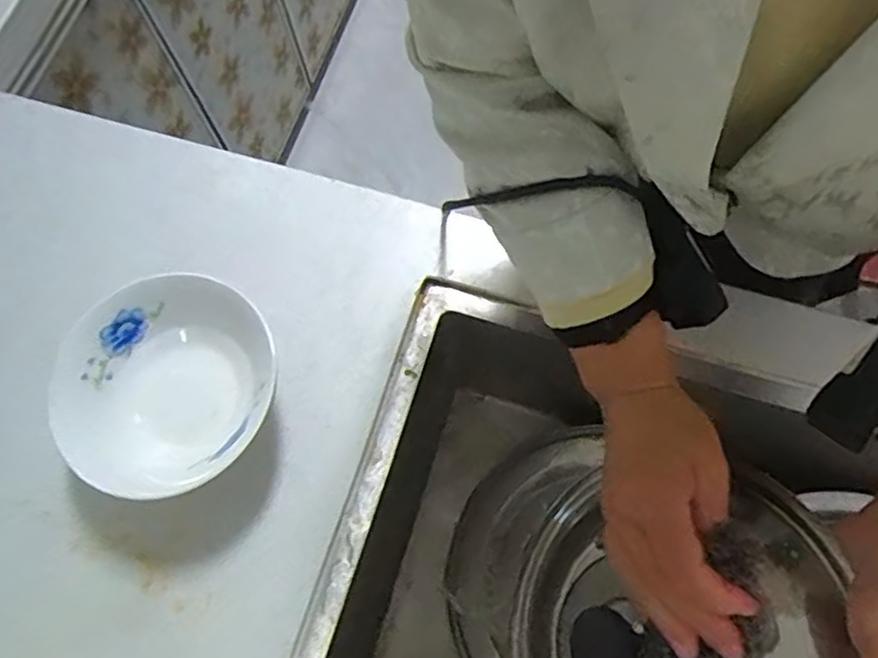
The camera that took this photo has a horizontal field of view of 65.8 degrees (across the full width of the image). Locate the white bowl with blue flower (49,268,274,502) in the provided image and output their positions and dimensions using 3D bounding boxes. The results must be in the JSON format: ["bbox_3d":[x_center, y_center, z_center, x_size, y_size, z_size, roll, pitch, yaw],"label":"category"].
[{"bbox_3d":[-0.195,0.047,0.503,0.143,0.072,0.156,-1,72,2],"label":"white bowl with blue flower"}]

